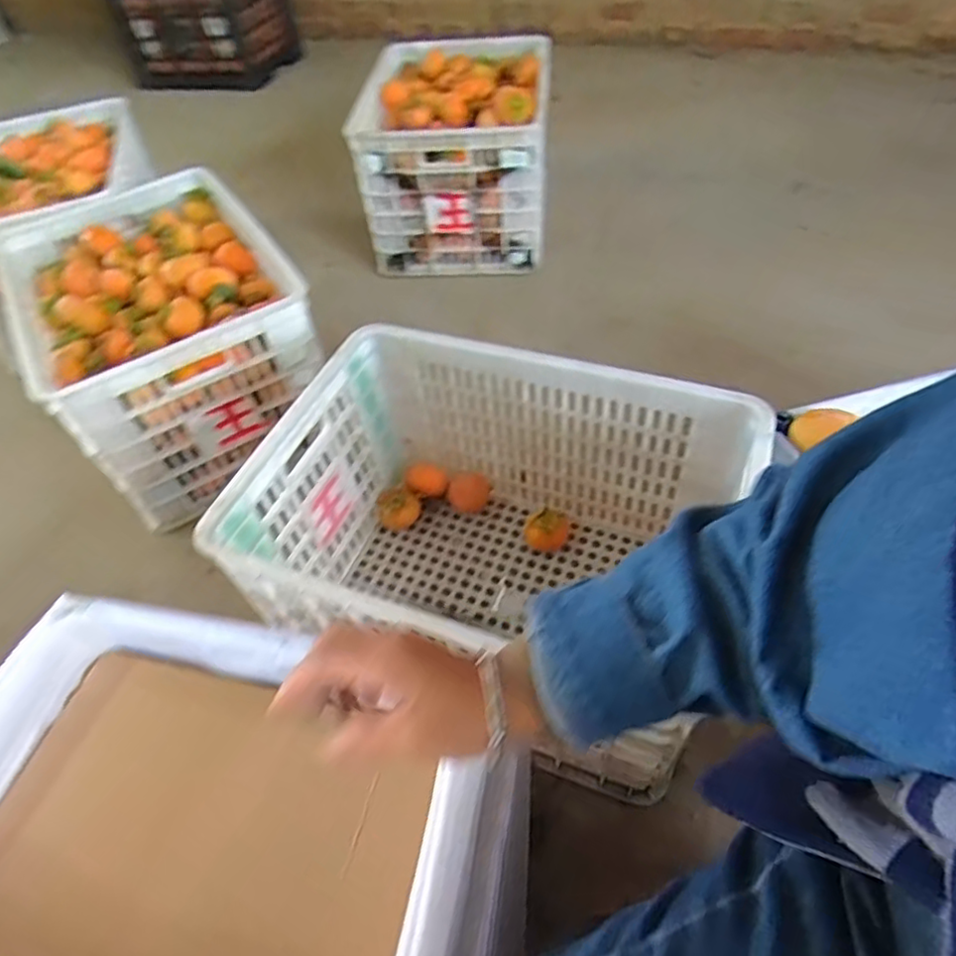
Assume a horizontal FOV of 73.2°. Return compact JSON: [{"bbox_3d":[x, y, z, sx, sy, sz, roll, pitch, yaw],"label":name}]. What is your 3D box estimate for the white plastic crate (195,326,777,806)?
[{"bbox_3d":[0.018,0.074,0.716,0.459,0.271,0.332,15,54,17],"label":"white plastic crate"}]

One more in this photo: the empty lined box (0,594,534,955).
[{"bbox_3d":[-0.208,0.278,0.489,0.437,0.088,0.307,8,52,11],"label":"empty lined box"}]

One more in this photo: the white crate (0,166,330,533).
[{"bbox_3d":[-0.465,-0.229,0.984,0.335,0.227,0.450,-29,54,-17],"label":"white crate"}]

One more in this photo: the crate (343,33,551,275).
[{"bbox_3d":[-0.037,-0.647,1.269,0.330,0.249,0.420,1,51,6],"label":"crate"}]

